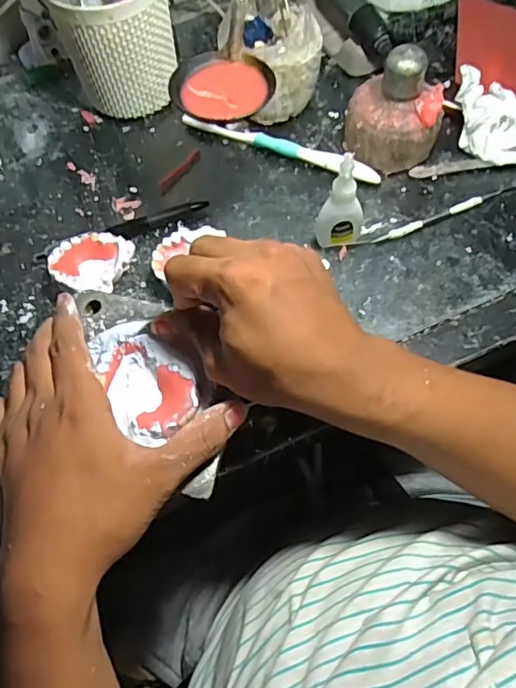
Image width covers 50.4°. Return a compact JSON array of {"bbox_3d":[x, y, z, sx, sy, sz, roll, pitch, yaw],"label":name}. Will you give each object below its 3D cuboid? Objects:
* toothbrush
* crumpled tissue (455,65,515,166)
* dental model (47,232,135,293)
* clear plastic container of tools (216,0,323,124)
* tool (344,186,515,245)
[{"bbox_3d":[0.019,-0.173,0.481,0.184,0.016,0.014,23,68,14],"label":"toothbrush"},{"bbox_3d":[0.198,-0.183,0.453,0.072,0.052,0.052,11,65,8],"label":"crumpled tissue"},{"bbox_3d":[-0.130,-0.059,0.424,0.059,0.028,0.055,-1,64,3],"label":"dental model"},{"bbox_3d":[0.008,-0.256,0.467,0.080,0.113,0.083,-16,64,-5],"label":"clear plastic container of tools"},{"bbox_3d":[0.151,-0.105,0.442,0.165,0.008,0.011,-20,65,-7],"label":"tool"}]

